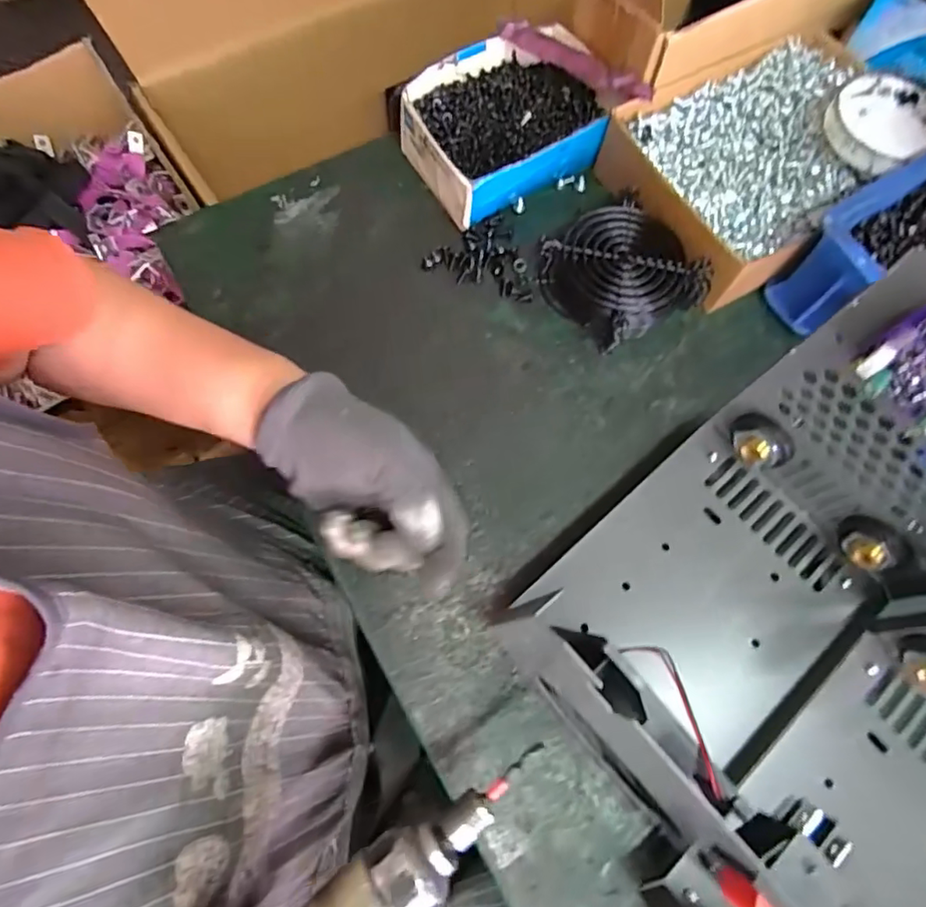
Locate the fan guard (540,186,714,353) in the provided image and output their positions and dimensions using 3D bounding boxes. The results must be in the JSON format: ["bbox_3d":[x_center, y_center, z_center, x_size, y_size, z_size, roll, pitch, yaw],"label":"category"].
[{"bbox_3d":[0.114,-0.133,0.412,0.095,0.041,0.096,-32,75,-13],"label":"fan guard"}]

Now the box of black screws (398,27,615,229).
[{"bbox_3d":[0.034,-0.267,0.452,0.161,0.055,0.119,-31,75,-13],"label":"box of black screws"}]

